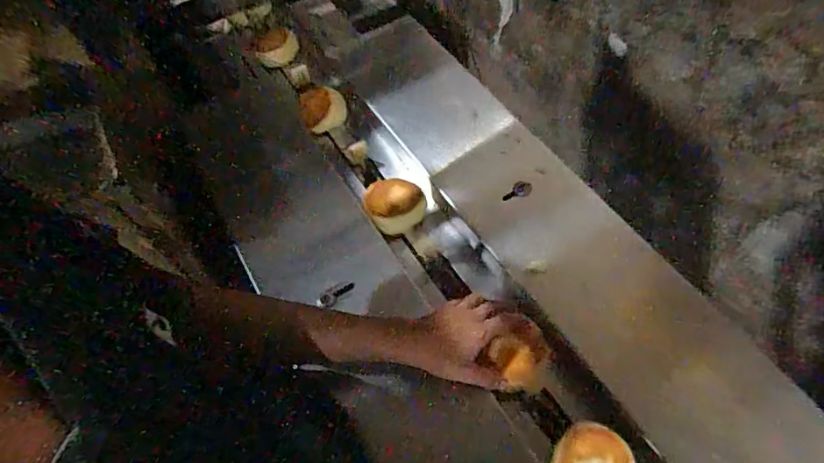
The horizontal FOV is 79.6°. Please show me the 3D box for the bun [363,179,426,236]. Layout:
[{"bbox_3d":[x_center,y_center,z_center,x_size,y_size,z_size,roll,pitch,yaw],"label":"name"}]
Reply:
[{"bbox_3d":[-0.027,-0.039,0.686,0.074,0.038,0.087,-30,63,-13],"label":"bun"}]

